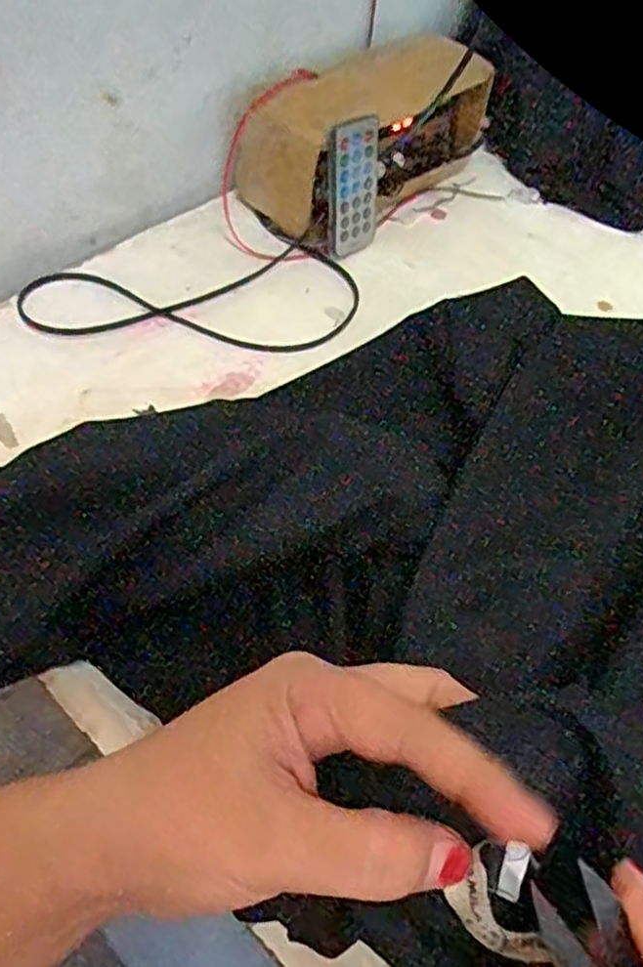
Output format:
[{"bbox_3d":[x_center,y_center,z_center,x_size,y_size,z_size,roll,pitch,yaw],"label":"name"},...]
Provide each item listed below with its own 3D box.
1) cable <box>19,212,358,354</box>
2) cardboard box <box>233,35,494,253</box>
[{"bbox_3d":[-0.075,-0.118,0.462,0.203,0.014,0.117,-25,61,-21],"label":"cable"},{"bbox_3d":[0.041,-0.255,0.528,0.205,0.086,0.084,-36,66,-26],"label":"cardboard box"}]

